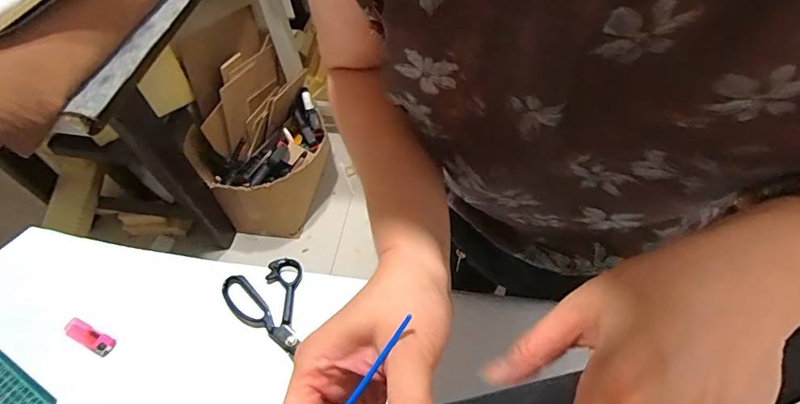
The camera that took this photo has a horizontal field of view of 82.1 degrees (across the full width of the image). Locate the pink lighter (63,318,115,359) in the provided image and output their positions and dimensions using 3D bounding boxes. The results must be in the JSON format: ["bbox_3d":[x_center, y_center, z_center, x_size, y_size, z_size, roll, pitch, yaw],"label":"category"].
[{"bbox_3d":[-0.407,0.177,0.600,0.073,0.015,0.023,20,59,18],"label":"pink lighter"}]

